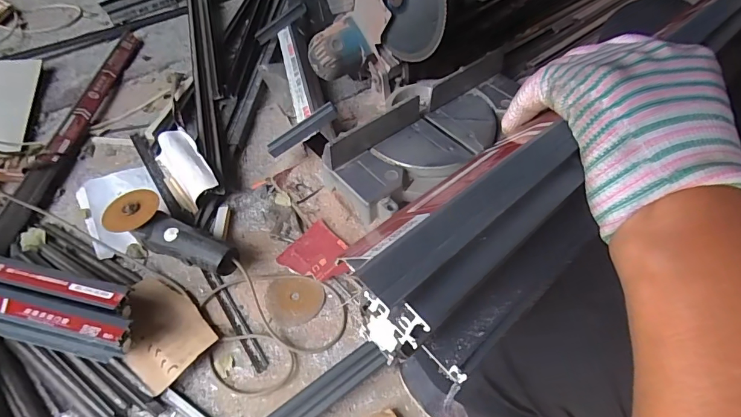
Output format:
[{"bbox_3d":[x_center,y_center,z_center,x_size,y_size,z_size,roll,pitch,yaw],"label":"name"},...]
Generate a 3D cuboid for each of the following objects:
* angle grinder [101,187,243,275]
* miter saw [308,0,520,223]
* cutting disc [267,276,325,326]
[{"bbox_3d":[-0.362,0.049,0.799,0.282,0.073,0.100,17,56,15],"label":"angle grinder"},{"bbox_3d":[0.056,-0.336,0.795,0.469,0.411,0.436,-35,59,-21],"label":"miter saw"},{"bbox_3d":[-0.136,0.164,0.758,0.098,0.008,0.088,3,57,-1],"label":"cutting disc"}]

